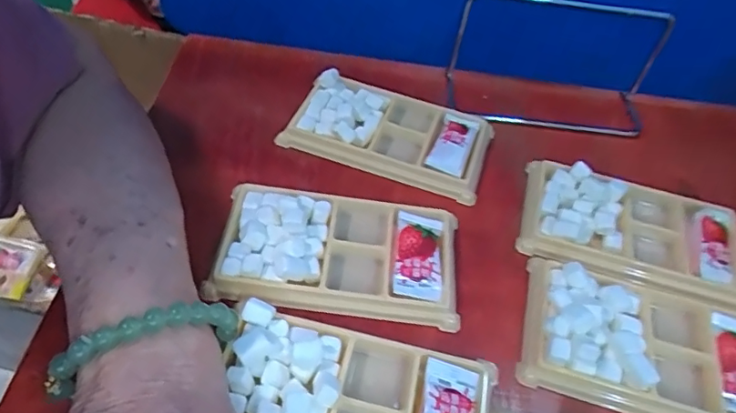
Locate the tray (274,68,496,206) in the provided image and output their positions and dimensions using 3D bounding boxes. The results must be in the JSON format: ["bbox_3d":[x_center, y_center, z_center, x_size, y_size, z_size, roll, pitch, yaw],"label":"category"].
[{"bbox_3d":[0.016,-0.054,0.378,0.134,0.022,0.078,17,50,7],"label":"tray"}]

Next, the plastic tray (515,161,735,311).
[{"bbox_3d":[0.167,0.015,0.335,0.135,0.017,0.082,15,50,6],"label":"plastic tray"}]

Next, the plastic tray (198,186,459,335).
[{"bbox_3d":[-0.017,0.024,0.305,0.133,0.021,0.075,6,50,-2],"label":"plastic tray"}]

